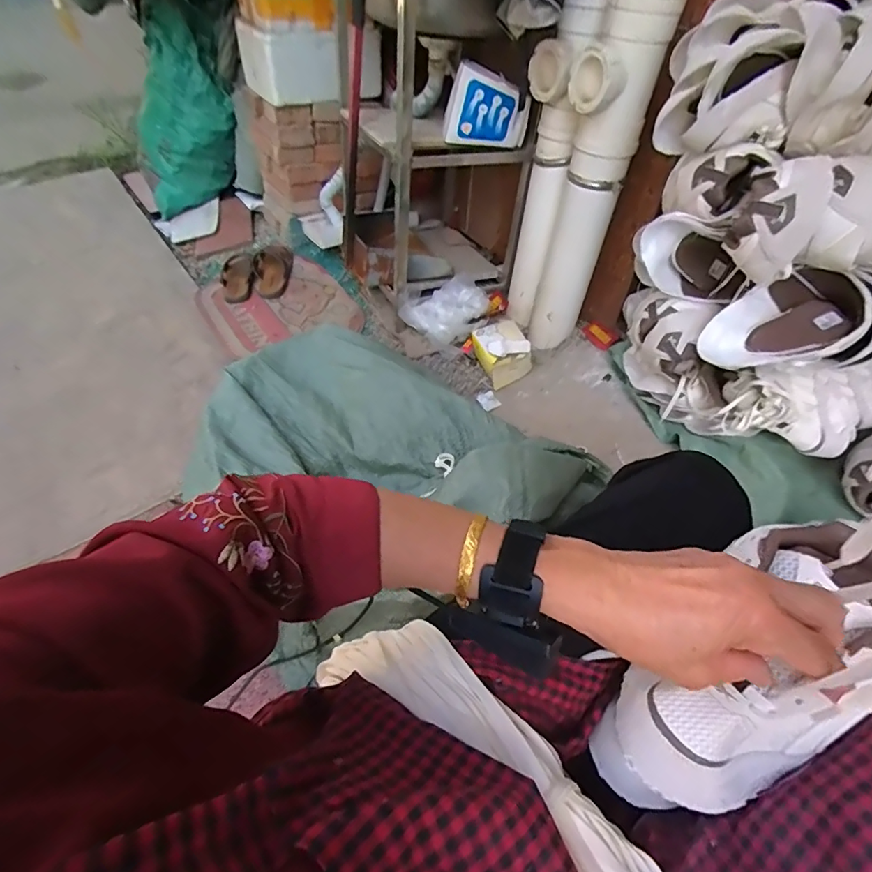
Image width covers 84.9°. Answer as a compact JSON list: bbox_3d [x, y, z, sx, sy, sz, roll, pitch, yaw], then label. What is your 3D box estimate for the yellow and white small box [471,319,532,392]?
[{"bbox_3d":[0.161,-0.208,1.151,0.108,0.095,0.144,-12,50,-13],"label":"yellow and white small box"}]

